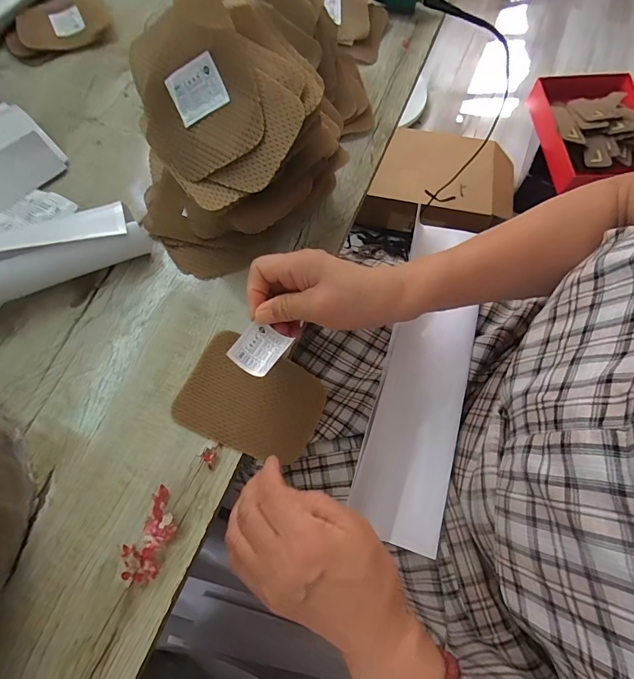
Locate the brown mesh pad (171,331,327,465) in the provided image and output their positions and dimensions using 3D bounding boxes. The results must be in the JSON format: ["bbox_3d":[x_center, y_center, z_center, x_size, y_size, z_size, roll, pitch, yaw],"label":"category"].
[{"bbox_3d":[-0.060,0.056,0.363,0.125,0.017,0.093,25,78,4],"label":"brown mesh pad"}]

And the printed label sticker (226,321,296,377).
[{"bbox_3d":[-0.045,0.006,0.307,0.034,0.005,0.043,35,56,1],"label":"printed label sticker"}]

